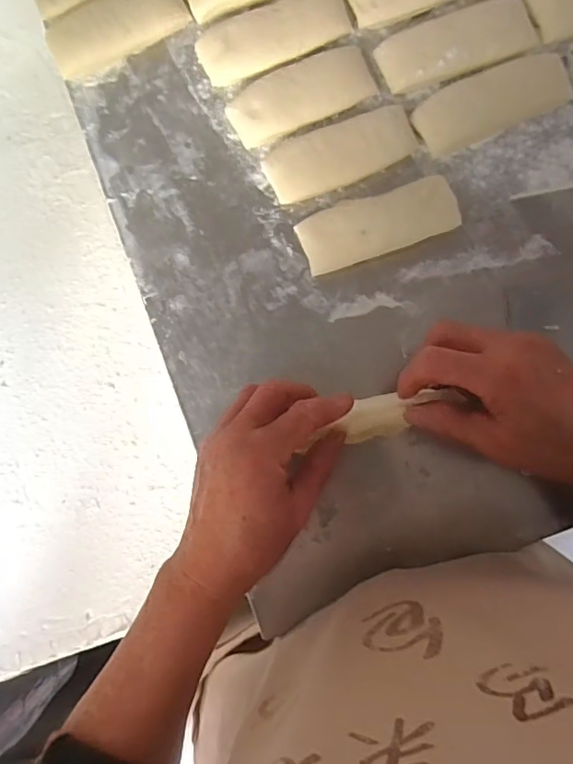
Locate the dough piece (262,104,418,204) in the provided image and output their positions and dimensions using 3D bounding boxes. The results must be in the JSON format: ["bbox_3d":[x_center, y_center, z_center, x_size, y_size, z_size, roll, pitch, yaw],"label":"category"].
[{"bbox_3d":[0.045,-0.186,0.419,0.122,0.023,0.048,-21,84,3],"label":"dough piece"}]

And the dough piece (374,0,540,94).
[{"bbox_3d":[0.140,-0.274,0.414,0.123,0.022,0.046,-19,84,3],"label":"dough piece"}]

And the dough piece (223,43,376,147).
[{"bbox_3d":[0.013,-0.239,0.427,0.122,0.021,0.049,-25,83,3],"label":"dough piece"}]

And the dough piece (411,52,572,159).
[{"bbox_3d":[0.168,-0.228,0.418,0.124,0.012,0.047,-23,84,3],"label":"dough piece"}]

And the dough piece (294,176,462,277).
[{"bbox_3d":[0.073,-0.127,0.412,0.123,0.024,0.051,-18,84,4],"label":"dough piece"}]

